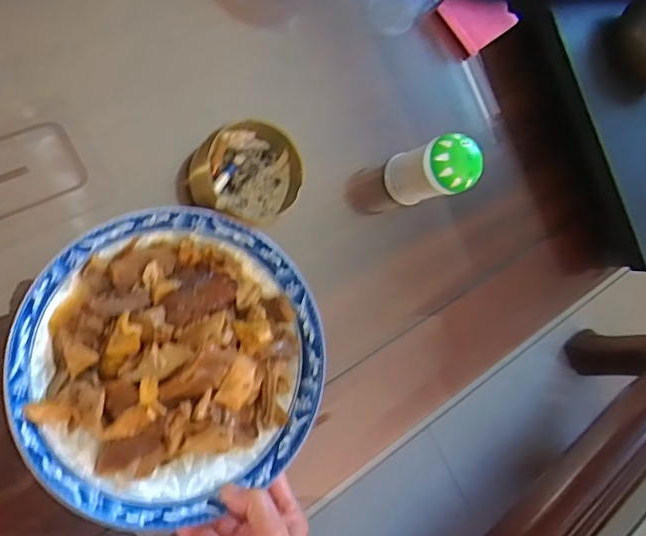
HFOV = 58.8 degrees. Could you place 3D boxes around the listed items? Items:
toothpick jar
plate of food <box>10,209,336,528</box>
[{"bbox_3d":[0.090,-0.082,0.493,0.038,0.089,0.046,9,77,-32],"label":"toothpick jar"},{"bbox_3d":[-0.097,0.064,0.395,0.202,0.036,0.205,2,85,-27],"label":"plate of food"}]

